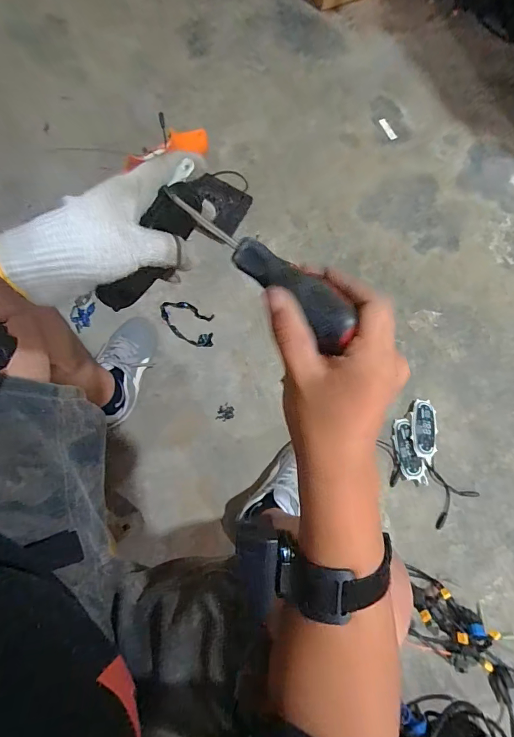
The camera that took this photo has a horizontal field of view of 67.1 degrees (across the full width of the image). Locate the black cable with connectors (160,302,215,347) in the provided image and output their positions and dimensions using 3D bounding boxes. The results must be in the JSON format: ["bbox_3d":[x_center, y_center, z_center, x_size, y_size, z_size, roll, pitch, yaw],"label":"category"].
[{"bbox_3d":[-0.161,-0.107,0.904,0.142,0.012,0.084,23,80,5],"label":"black cable with connectors"}]

